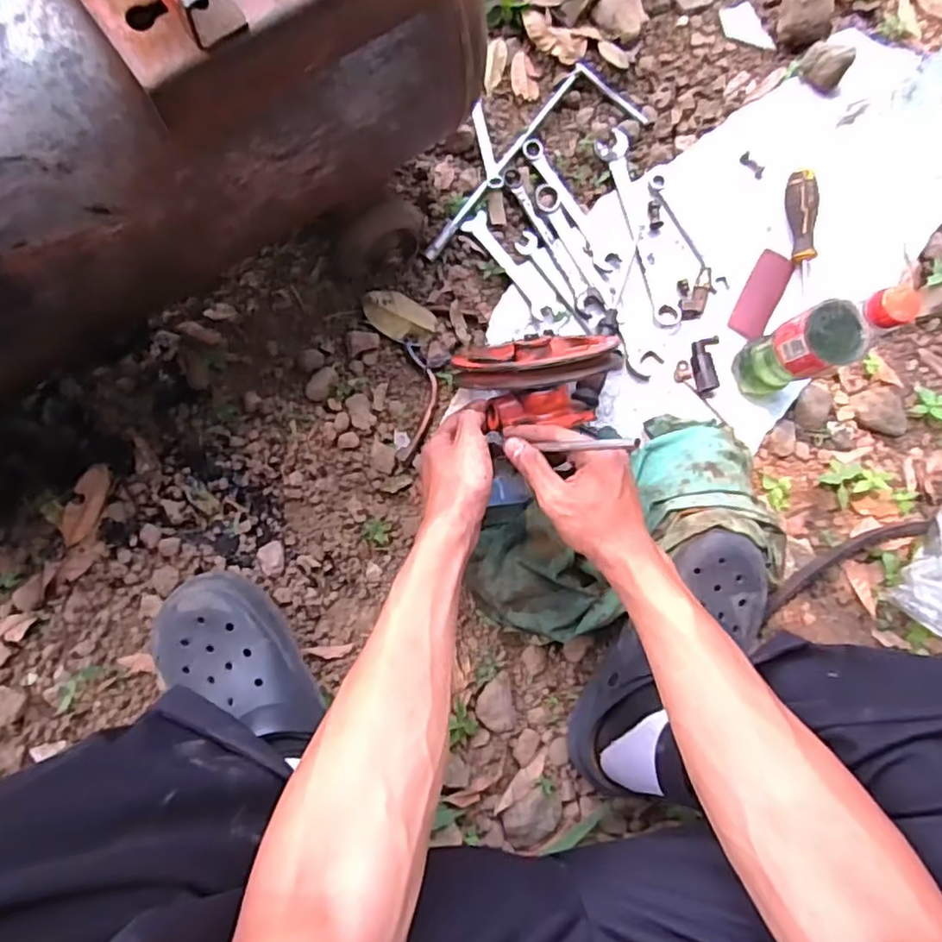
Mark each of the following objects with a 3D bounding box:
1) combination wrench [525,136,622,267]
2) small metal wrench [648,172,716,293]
[{"bbox_3d":[0.106,-0.282,0.685,0.026,0.015,0.161,-30,88,-9],"label":"combination wrench"},{"bbox_3d":[0.224,-0.253,0.688,0.020,0.004,0.139,-25,88,-8],"label":"small metal wrench"}]

